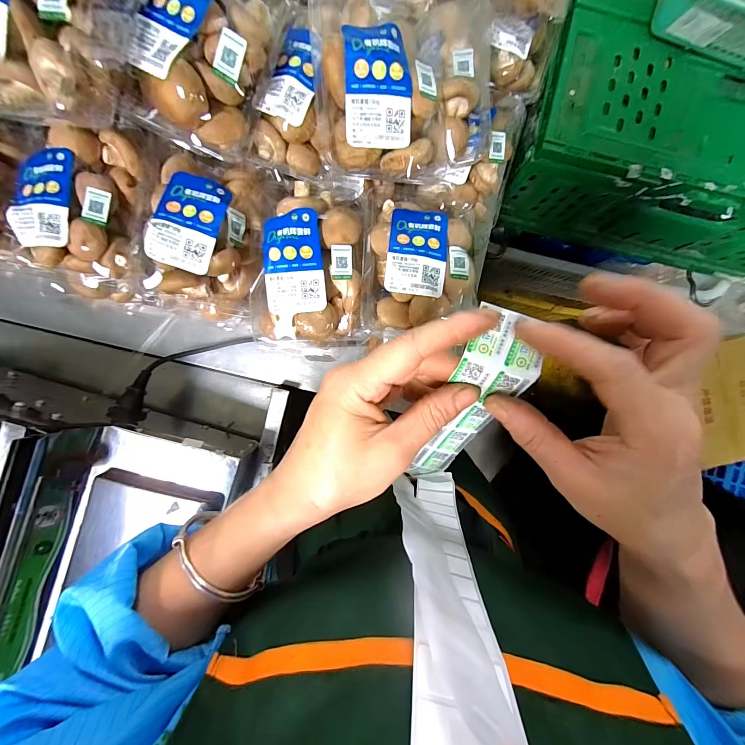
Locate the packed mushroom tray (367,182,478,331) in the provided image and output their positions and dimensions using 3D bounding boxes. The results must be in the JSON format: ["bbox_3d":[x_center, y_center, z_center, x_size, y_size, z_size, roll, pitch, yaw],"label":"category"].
[{"bbox_3d":[0.053,-0.120,0.357,0.115,0.046,0.148,0,90,-2],"label":"packed mushroom tray"}]

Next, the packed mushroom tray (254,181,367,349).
[{"bbox_3d":[-0.064,-0.125,0.355,0.112,0.047,0.186,1,90,-2],"label":"packed mushroom tray"}]

